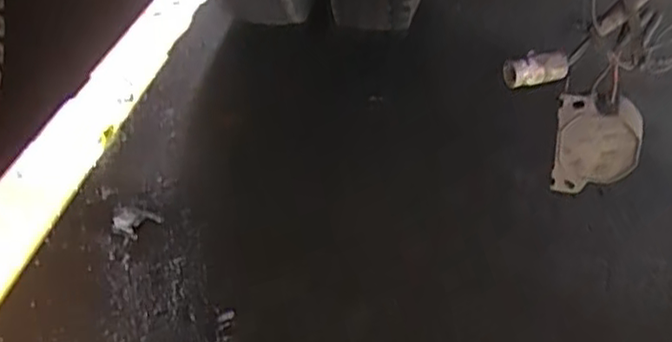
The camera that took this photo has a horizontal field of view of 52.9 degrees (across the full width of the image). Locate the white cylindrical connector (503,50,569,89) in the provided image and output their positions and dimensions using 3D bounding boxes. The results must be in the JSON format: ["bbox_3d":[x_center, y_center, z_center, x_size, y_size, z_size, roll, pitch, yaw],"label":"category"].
[{"bbox_3d":[0.157,-0.080,0.533,0.051,0.025,0.017,-6,34,-5],"label":"white cylindrical connector"}]

